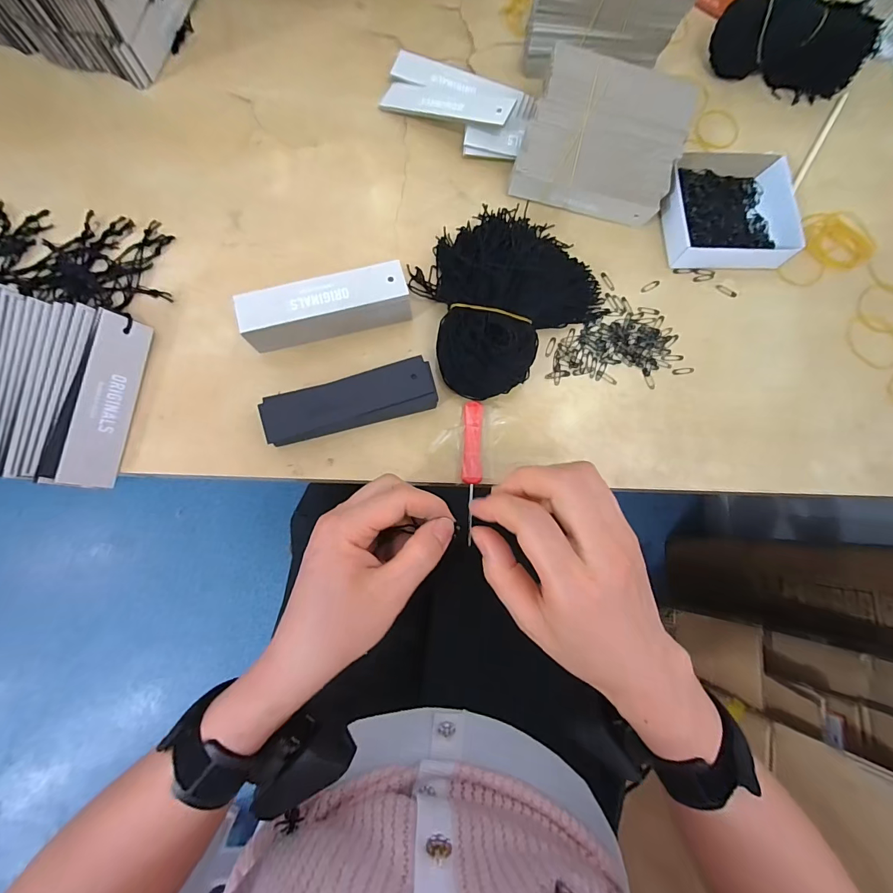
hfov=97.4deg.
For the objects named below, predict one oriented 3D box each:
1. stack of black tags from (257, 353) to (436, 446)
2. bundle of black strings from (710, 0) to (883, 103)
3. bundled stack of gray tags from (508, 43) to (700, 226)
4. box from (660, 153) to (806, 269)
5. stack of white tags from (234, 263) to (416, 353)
[{"bbox_3d":[-0.072,-0.033,0.302,0.126,0.021,0.039,-16,82,-6],"label":"stack of black tags"},{"bbox_3d":[0.343,-0.397,0.385,0.150,0.050,0.047,10,79,-2],"label":"bundle of black strings"},{"bbox_3d":[0.135,-0.265,0.341,0.129,0.028,0.113,14,98,-6],"label":"bundled stack of gray tags"},{"bbox_3d":[0.255,-0.218,0.359,0.112,0.028,0.108,-1,79,-4],"label":"box"},{"bbox_3d":[-0.093,-0.109,0.309,0.124,0.037,0.034,-14,82,-6],"label":"stack of white tags"}]

